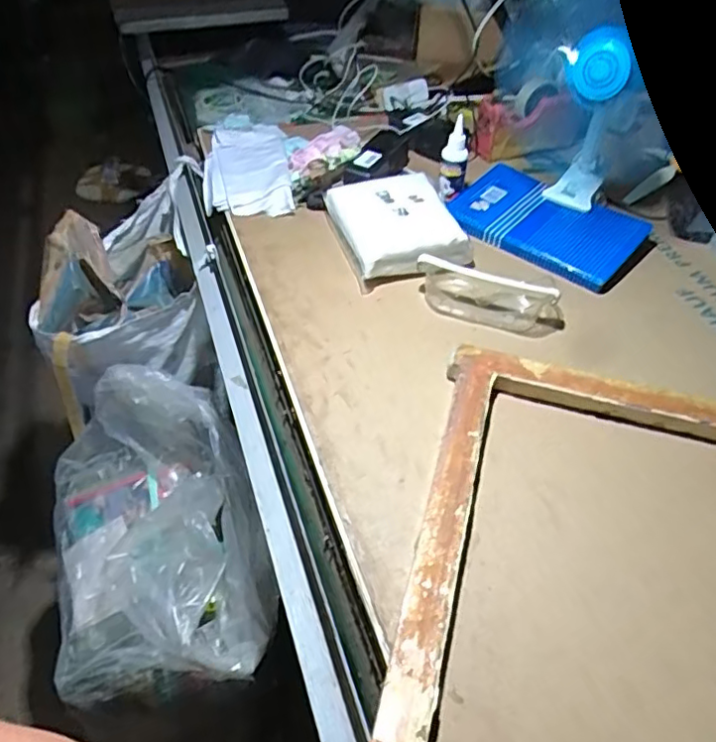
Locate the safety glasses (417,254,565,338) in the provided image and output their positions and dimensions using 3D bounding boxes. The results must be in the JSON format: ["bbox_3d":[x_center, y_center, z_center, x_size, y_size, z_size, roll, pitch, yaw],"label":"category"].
[{"bbox_3d":[0.180,-0.112,0.816,0.199,0.051,0.092,14,48,12],"label":"safety glasses"}]

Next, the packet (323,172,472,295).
[{"bbox_3d":[0.050,-0.228,0.921,0.167,0.060,0.221,-14,48,-14],"label":"packet"}]

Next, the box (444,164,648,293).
[{"bbox_3d":[0.292,-0.229,0.945,0.287,0.032,0.186,31,53,25],"label":"box"}]

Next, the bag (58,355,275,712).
[{"bbox_3d":[-0.289,0.222,0.832,0.282,0.180,0.436,-13,48,-15],"label":"bag"}]

